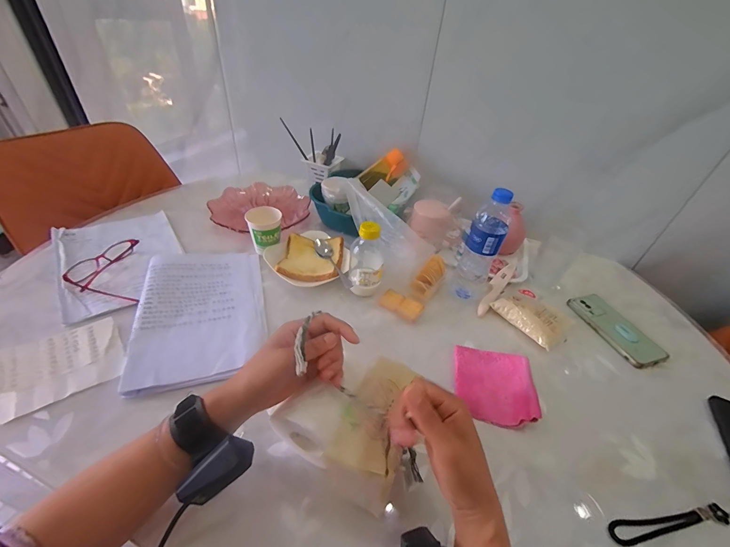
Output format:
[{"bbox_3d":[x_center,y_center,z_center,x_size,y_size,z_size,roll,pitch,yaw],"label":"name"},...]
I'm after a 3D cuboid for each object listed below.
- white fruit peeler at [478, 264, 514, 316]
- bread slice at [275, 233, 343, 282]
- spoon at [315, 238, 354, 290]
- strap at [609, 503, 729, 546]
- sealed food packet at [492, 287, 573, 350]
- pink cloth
[{"bbox_3d":[0.268,0.029,0.644,0.029,0.019,0.167,32,49,26],"label":"white fruit peeler"},{"bbox_3d":[-0.109,-0.031,0.658,0.118,0.033,0.129,6,43,1],"label":"bread slice"},{"bbox_3d":[-0.065,-0.023,0.642,0.027,0.018,0.160,-20,49,-25],"label":"spoon"},{"bbox_3d":[0.357,0.290,0.364,0.150,0.010,0.022,-2,44,-8],"label":"strap"},{"bbox_3d":[0.324,0.074,0.593,0.117,0.027,0.117,-23,50,-27],"label":"sealed food packet"},{"bbox_3d":[0.195,0.165,0.477,0.111,0.016,0.118,7,43,9],"label":"pink cloth"}]

